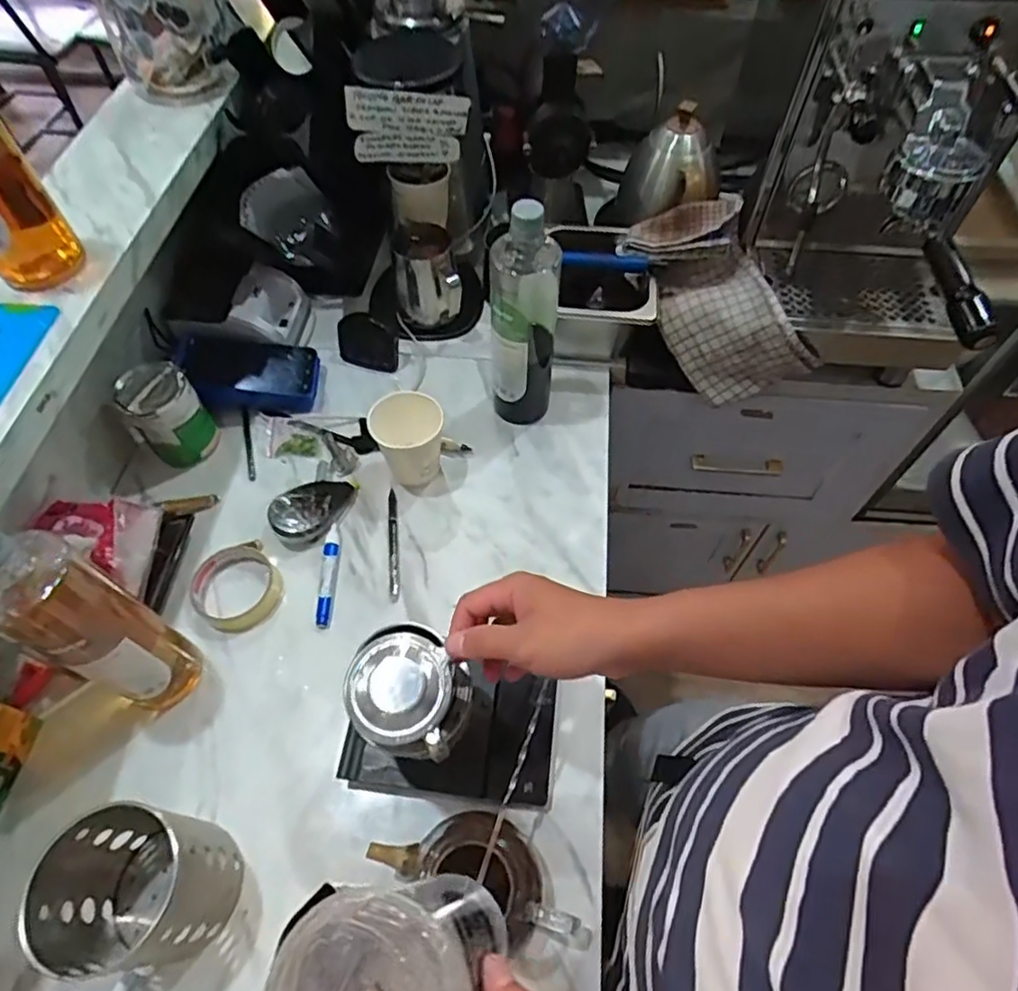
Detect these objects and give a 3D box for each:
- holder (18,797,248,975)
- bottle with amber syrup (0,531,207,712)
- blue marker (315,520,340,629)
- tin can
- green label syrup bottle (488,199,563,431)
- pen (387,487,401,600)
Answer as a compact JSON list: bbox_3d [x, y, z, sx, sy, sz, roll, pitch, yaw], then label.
[{"bbox_3d":[-0.277,0.293,0.477,0.105,0.118,0.097,-1,58,2],"label":"holder"},{"bbox_3d":[-0.336,0.104,0.513,0.065,0.267,0.070,0,58,0],"label":"bottle with amber syrup"},{"bbox_3d":[-0.190,0.083,0.673,0.016,0.012,0.114,-2,58,-1],"label":"blue marker"},{"bbox_3d":[-0.387,-0.089,0.723,0.080,0.106,0.065,-38,65,-21],"label":"tin can"},{"bbox_3d":[0.018,-0.188,0.687,0.067,0.267,0.073,11,58,7],"label":"green label syrup bottle"},{"bbox_3d":[-0.127,0.052,0.698,0.012,0.009,0.135,-6,58,-3],"label":"pen"}]

